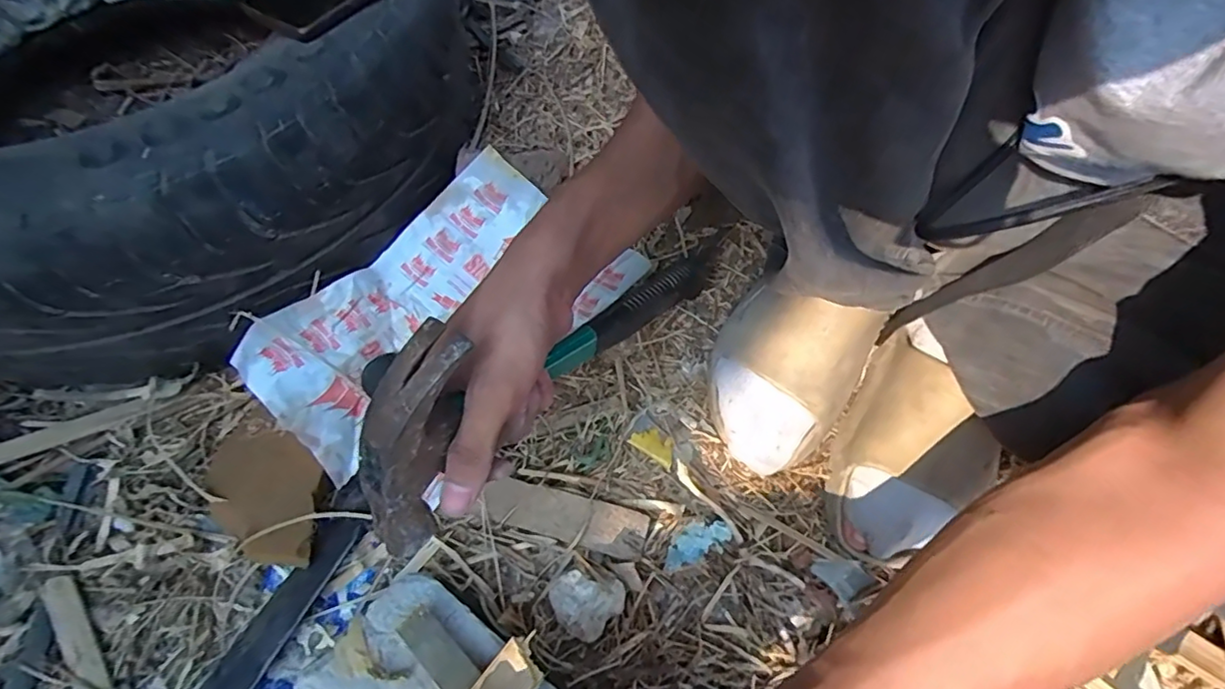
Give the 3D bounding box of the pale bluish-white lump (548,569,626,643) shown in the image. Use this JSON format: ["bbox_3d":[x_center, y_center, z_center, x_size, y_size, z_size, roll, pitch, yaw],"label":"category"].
[{"bbox_3d":[-0.018,0.177,0.394,0.044,0.026,0.044,41,67,17],"label":"pale bluish-white lump"}]

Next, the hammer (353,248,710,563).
[{"bbox_3d":[-0.020,0.008,0.383,0.048,0.119,0.318,42,38,17],"label":"hammer"}]

